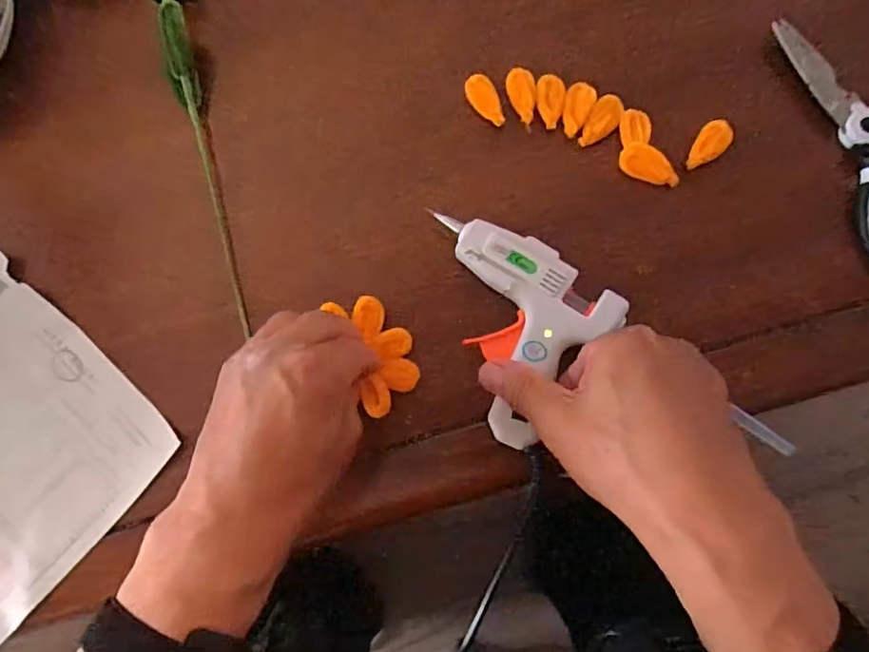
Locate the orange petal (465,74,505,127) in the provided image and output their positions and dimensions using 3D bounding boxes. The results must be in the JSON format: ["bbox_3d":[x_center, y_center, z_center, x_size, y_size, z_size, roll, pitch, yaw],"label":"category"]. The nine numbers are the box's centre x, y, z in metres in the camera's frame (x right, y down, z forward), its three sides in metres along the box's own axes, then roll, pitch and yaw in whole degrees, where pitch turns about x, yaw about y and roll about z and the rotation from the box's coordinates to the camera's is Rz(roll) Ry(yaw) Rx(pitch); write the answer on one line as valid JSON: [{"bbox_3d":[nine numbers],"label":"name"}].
[{"bbox_3d":[0.035,-0.158,0.398,0.019,0.005,0.044,-23,77,0],"label":"orange petal"}]

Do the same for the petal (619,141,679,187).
[{"bbox_3d":[0.140,-0.104,0.373,0.021,0.008,0.040,-44,78,-5],"label":"petal"}]

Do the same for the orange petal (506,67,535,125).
[{"bbox_3d":[0.061,-0.159,0.392,0.019,0.004,0.040,-12,77,2],"label":"orange petal"}]

